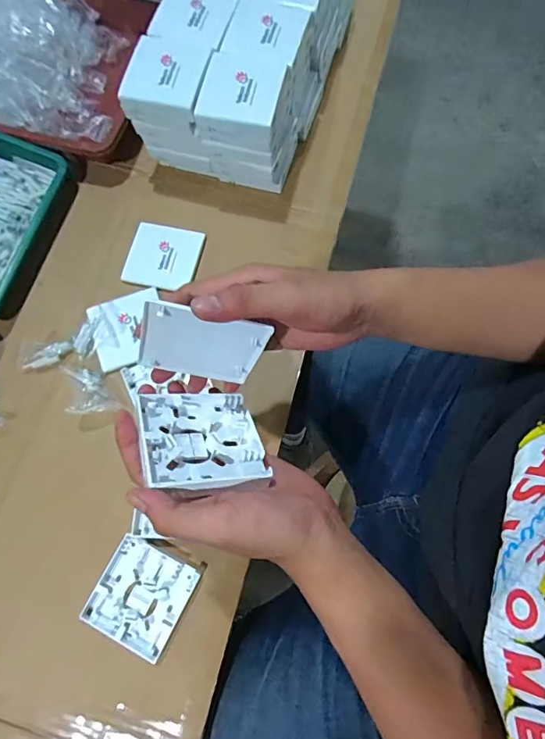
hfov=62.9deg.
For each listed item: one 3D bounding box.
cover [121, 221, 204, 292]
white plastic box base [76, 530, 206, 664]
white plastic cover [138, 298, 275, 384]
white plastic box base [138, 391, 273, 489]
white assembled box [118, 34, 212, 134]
[{"bbox_3d":[-0.135,-0.141,0.552,0.088,0.007,0.083,11,74,4],"label":"cover"},{"bbox_3d":[-0.129,0.221,0.437,0.086,0.014,0.086,25,75,8],"label":"white plastic box base"},{"bbox_3d":[-0.052,-0.018,0.327,0.086,0.077,0.007,12,55,-9],"label":"white plastic cover"},{"bbox_3d":[-0.052,0.052,0.330,0.084,0.014,0.086,-1,38,-23],"label":"white plastic box base"},{"bbox_3d":[-0.114,-0.318,0.499,0.084,0.045,0.081,19,73,5],"label":"white assembled box"}]

